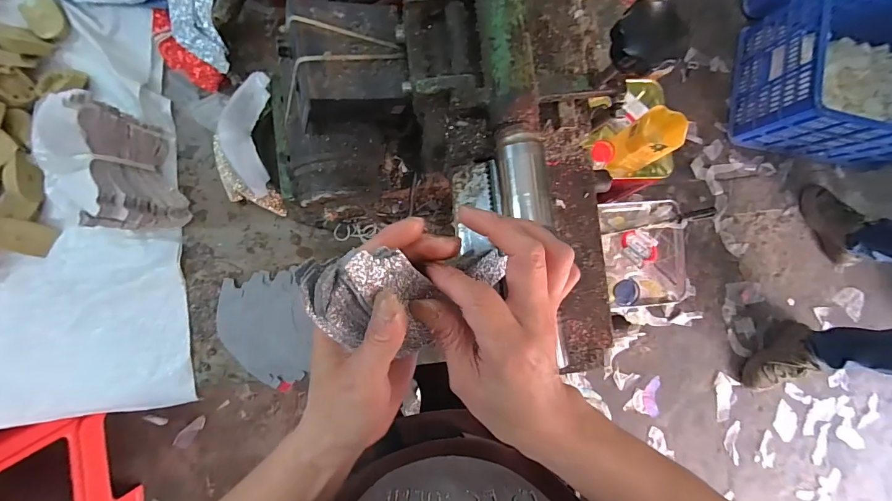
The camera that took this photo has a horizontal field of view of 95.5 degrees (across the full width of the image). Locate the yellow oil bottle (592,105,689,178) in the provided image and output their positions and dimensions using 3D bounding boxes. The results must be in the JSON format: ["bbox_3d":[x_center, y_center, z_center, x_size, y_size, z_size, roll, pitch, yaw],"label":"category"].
[{"bbox_3d":[0.400,-0.220,0.859,0.133,0.146,0.098,-33,92,-6],"label":"yellow oil bottle"}]

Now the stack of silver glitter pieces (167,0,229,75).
[{"bbox_3d":[-0.299,-0.284,0.488,0.064,0.032,0.130,-3,89,-6],"label":"stack of silver glitter pieces"}]

